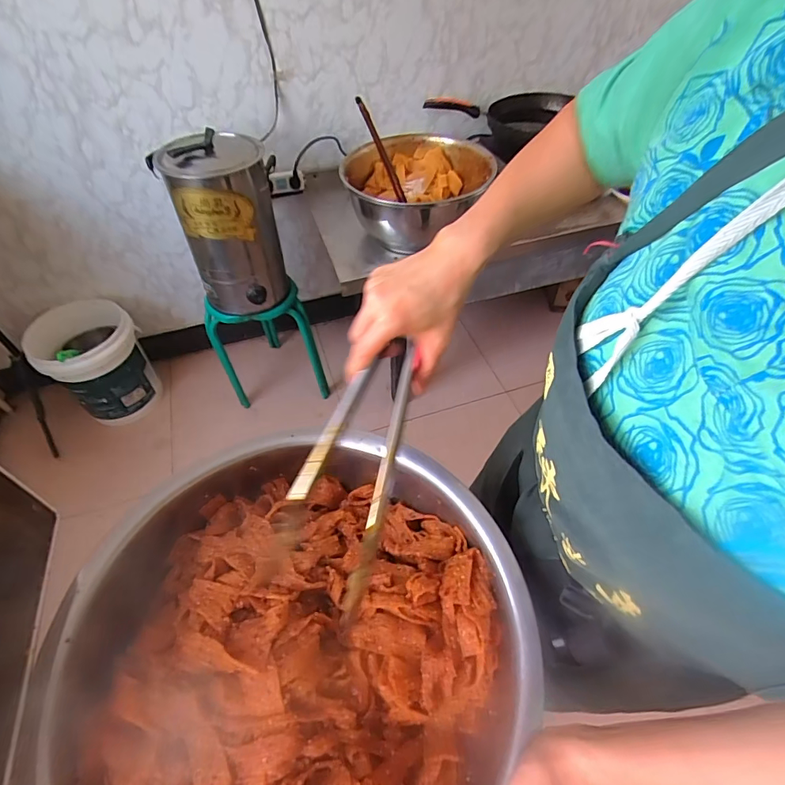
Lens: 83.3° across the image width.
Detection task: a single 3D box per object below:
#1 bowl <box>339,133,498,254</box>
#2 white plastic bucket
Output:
[{"bbox_3d":[0.056,-0.507,1.143,0.351,0.178,0.336,0,49,1],"label":"bowl"},{"bbox_3d":[-1.001,-0.103,1.511,0.316,0.332,0.292,0,49,1],"label":"white plastic bucket"}]

